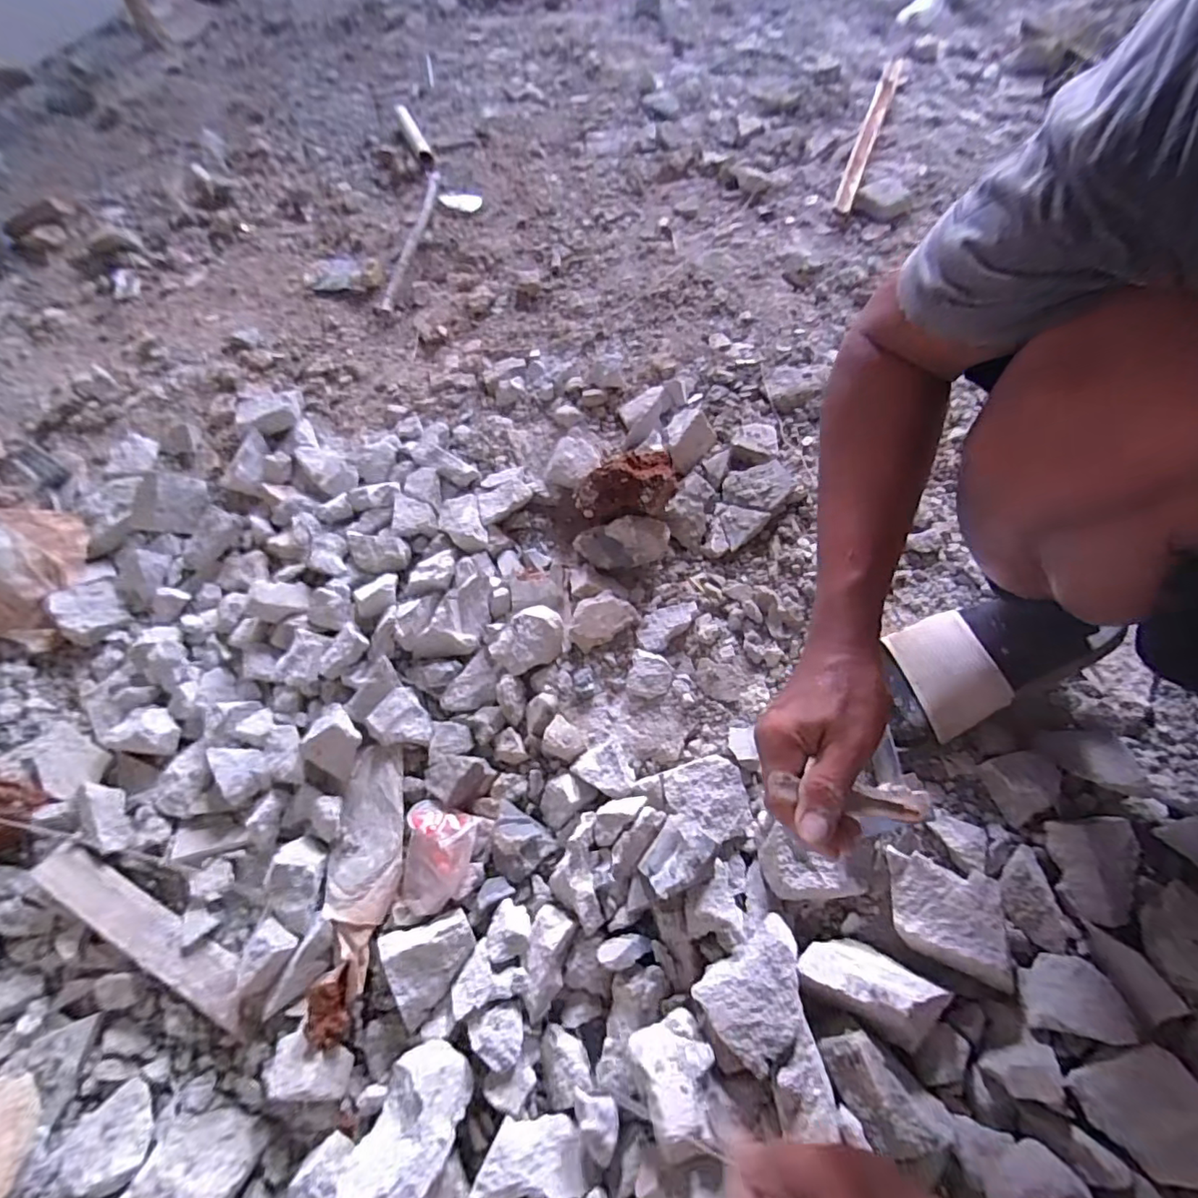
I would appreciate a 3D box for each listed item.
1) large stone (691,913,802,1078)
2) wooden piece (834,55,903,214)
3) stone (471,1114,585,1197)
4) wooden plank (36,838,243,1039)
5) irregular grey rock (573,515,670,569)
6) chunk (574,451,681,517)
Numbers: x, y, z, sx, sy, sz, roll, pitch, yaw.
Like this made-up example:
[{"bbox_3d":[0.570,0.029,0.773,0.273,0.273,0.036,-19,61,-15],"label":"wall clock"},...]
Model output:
[{"bbox_3d":[0.128,0.305,0.424,0.089,0.029,0.064,-34,64,-13],"label":"large stone"},{"bbox_3d":[0.518,-0.896,1.032,0.034,0.026,0.539,19,65,14],"label":"wooden piece"},{"bbox_3d":[-0.051,0.419,0.406,0.076,0.029,0.039,0,62,5],"label":"stone"},{"bbox_3d":[-0.429,0.312,0.513,0.259,0.020,0.041,23,66,16],"label":"wooden plank"},{"bbox_3d":[0.030,-0.066,0.649,0.110,0.042,0.053,-17,62,-4],"label":"irregular grey rock"},{"bbox_3d":[0.033,-0.132,0.649,0.120,0.069,0.067,-7,62,1],"label":"chunk"}]

